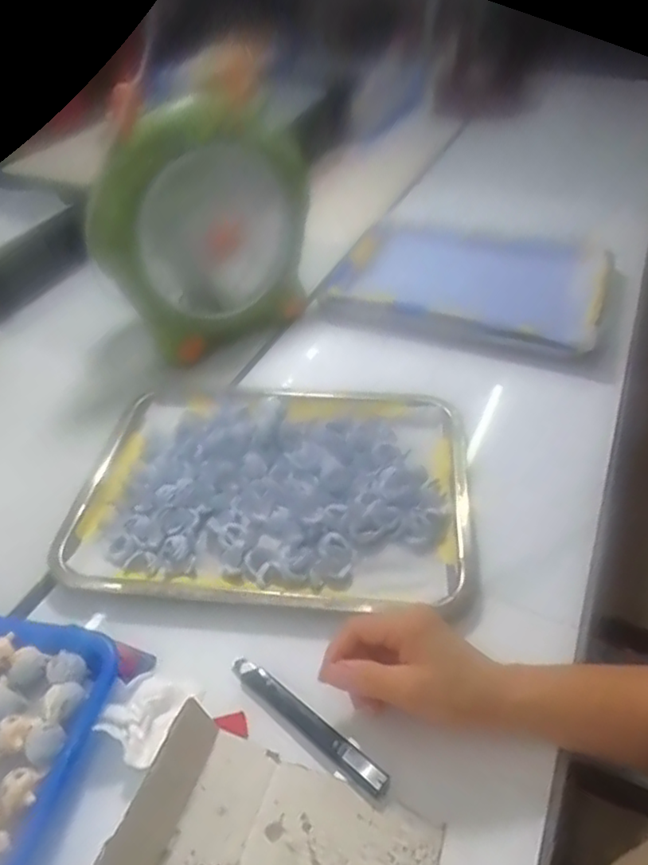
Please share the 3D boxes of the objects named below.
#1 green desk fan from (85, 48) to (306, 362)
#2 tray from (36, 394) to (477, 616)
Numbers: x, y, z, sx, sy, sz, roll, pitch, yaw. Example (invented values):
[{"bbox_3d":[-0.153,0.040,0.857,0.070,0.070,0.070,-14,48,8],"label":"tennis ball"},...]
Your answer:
[{"bbox_3d":[-0.130,-0.219,0.684,0.207,0.233,0.146,1,43,3],"label":"green desk fan"},{"bbox_3d":[-0.048,0.038,0.566,0.341,0.024,0.246,3,43,5],"label":"tray"}]

